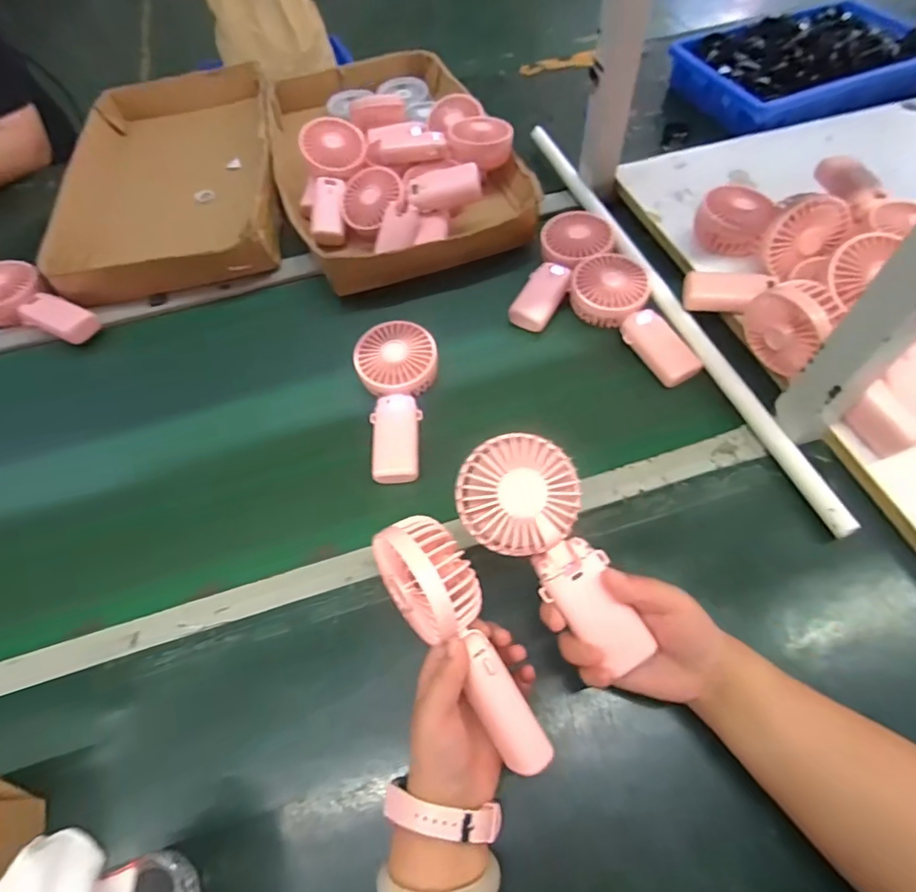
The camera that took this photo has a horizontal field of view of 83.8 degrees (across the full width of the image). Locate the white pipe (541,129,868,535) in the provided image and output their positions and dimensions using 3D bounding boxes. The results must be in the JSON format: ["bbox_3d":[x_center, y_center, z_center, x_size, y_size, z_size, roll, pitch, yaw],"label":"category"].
[{"bbox_3d":[0.231,-0.193,0.599,0.022,0.020,0.660,-17,59,-7],"label":"white pipe"}]

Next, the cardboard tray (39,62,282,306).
[{"bbox_3d":[-0.441,-0.430,0.796,0.306,0.062,0.545,-14,59,-5],"label":"cardboard tray"}]

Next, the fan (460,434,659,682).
[{"bbox_3d":[0.067,0.075,0.369,0.079,0.042,0.176,-33,90,-5],"label":"fan"}]

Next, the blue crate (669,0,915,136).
[{"bbox_3d":[0.533,-0.584,0.789,0.333,0.072,0.221,-17,59,-7],"label":"blue crate"}]

